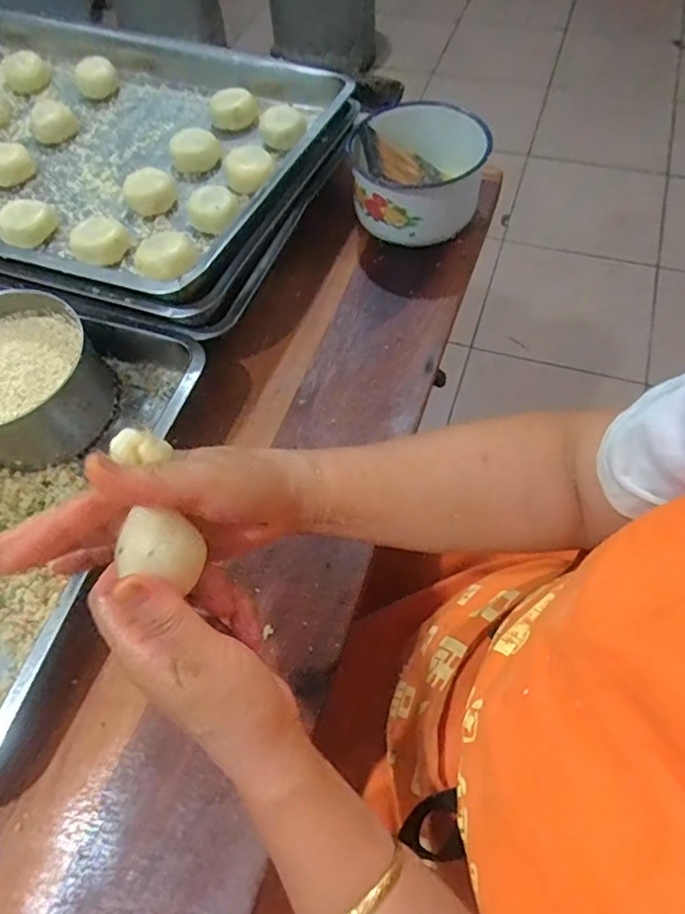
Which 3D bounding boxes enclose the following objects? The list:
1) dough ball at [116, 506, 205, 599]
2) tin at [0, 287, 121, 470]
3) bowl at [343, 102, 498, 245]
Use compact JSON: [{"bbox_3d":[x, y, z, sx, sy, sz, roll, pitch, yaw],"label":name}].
[{"bbox_3d":[-0.089,0.046,0.293,0.035,0.026,0.030,14,61,11],"label":"dough ball"},{"bbox_3d":[-0.285,-0.070,0.518,0.137,0.074,0.137,-1,59,2],"label":"tin"},{"bbox_3d":[0.086,-0.312,0.649,0.137,0.081,0.139,-1,59,2],"label":"bowl"}]

